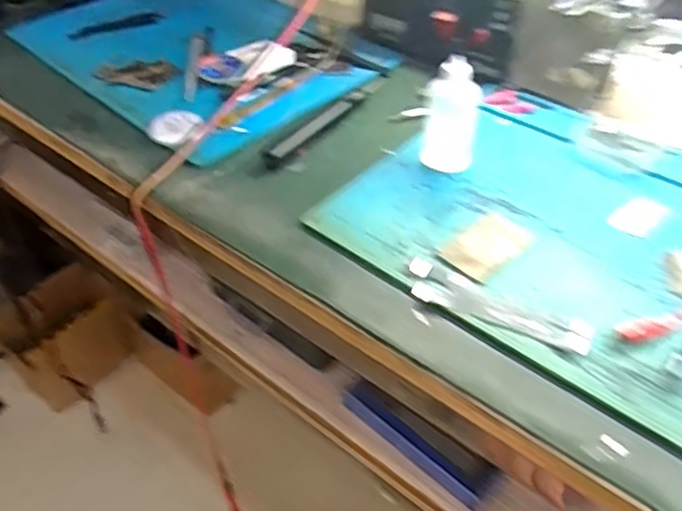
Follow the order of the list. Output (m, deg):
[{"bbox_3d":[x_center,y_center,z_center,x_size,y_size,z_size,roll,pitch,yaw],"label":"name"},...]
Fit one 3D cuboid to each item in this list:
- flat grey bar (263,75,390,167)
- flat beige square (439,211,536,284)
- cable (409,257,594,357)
[{"bbox_3d":[-0.008,-0.120,0.524,0.019,0.012,0.160,28,53,27],"label":"flat grey bar"},{"bbox_3d":[0.098,-0.007,0.408,0.063,0.004,0.039,-36,53,-28],"label":"flat beige square"},{"bbox_3d":[0.090,0.031,0.369,0.113,0.004,0.029,23,51,24],"label":"cable"}]

